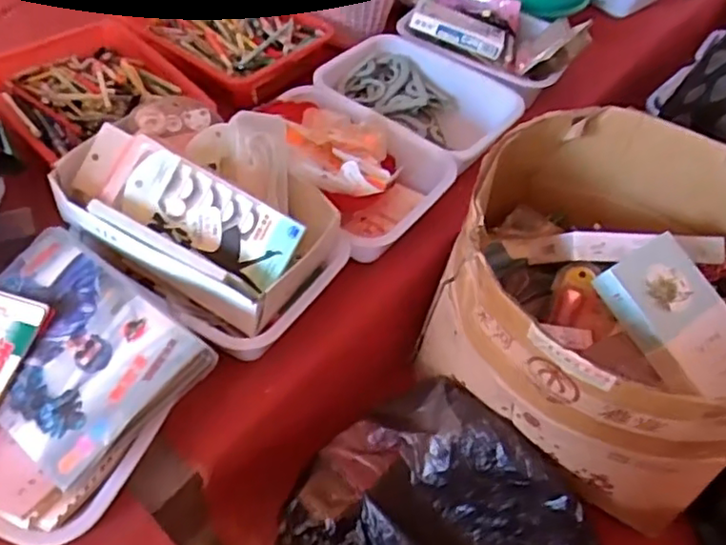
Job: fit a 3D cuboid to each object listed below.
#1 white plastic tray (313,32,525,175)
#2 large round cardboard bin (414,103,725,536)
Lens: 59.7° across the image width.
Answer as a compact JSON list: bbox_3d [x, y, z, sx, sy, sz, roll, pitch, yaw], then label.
[{"bbox_3d":[0.082,-0.259,0.993,0.300,0.072,0.222,31,53,21],"label":"white plastic tray"},{"bbox_3d":[0.298,0.032,0.770,0.382,0.263,0.405,34,54,23],"label":"large round cardboard bin"}]

